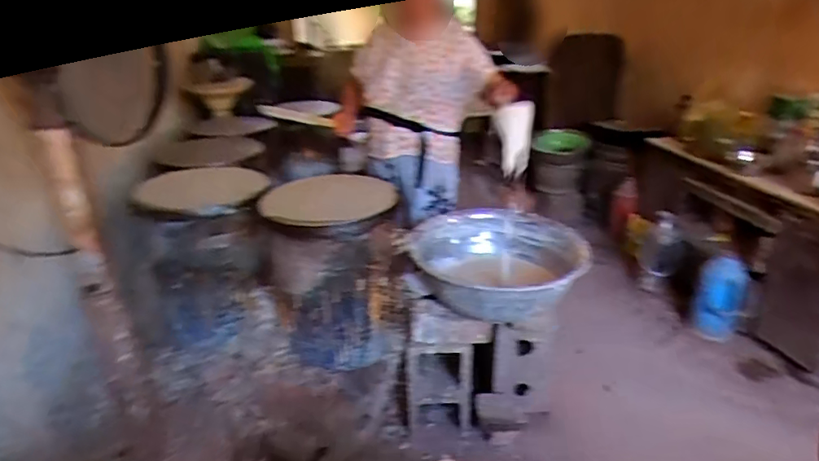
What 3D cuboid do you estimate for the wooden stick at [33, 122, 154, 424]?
[{"bbox_3d":[-0.649,0.126,1.072,0.073,0.667,0.068,-16,27,-30],"label":"wooden stick"}]

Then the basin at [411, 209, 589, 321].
[{"bbox_3d":[0.267,0.101,1.544,0.495,0.173,0.495,-1,24,0],"label":"basin"}]

